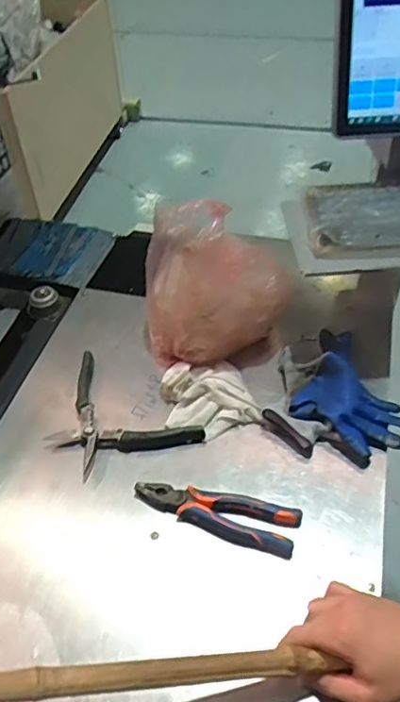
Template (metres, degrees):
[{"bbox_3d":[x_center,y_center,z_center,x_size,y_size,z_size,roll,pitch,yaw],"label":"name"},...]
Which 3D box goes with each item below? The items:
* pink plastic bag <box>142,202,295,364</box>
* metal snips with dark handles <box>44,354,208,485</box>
[{"bbox_3d":[0.019,-0.085,0.814,0.207,0.220,0.123,7,48,7],"label":"pink plastic bag"},{"bbox_3d":[-0.120,0.100,0.767,0.216,0.018,0.139,28,53,26],"label":"metal snips with dark handles"}]

